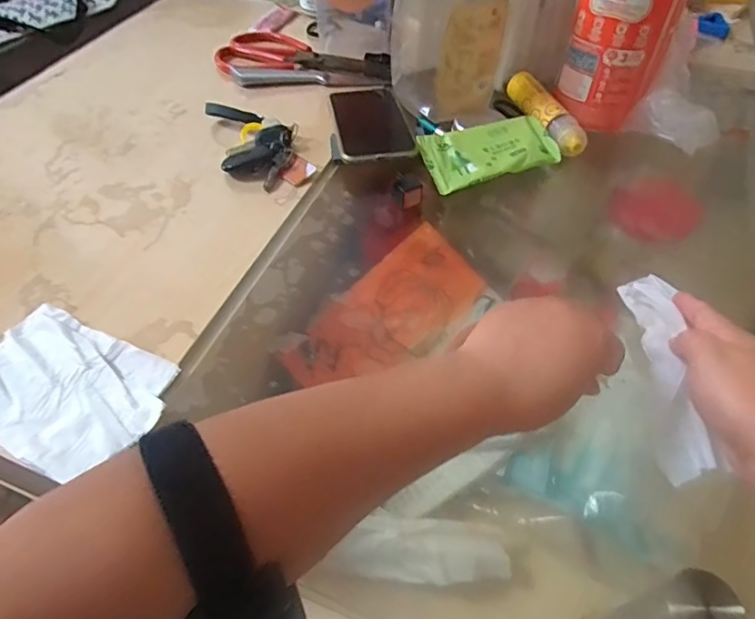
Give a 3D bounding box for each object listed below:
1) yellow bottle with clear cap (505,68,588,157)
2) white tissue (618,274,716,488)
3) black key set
[{"bbox_3d":[0.176,-0.209,0.540,0.026,0.024,0.126,-16,53,-11],"label":"yellow bottle with clear cap"},{"bbox_3d":[0.193,0.040,0.342,0.021,0.030,0.140,2,62,3],"label":"white tissue"},{"bbox_3d":[-0.123,-0.174,0.535,0.081,0.023,0.138,-18,53,-13],"label":"black key set"}]

